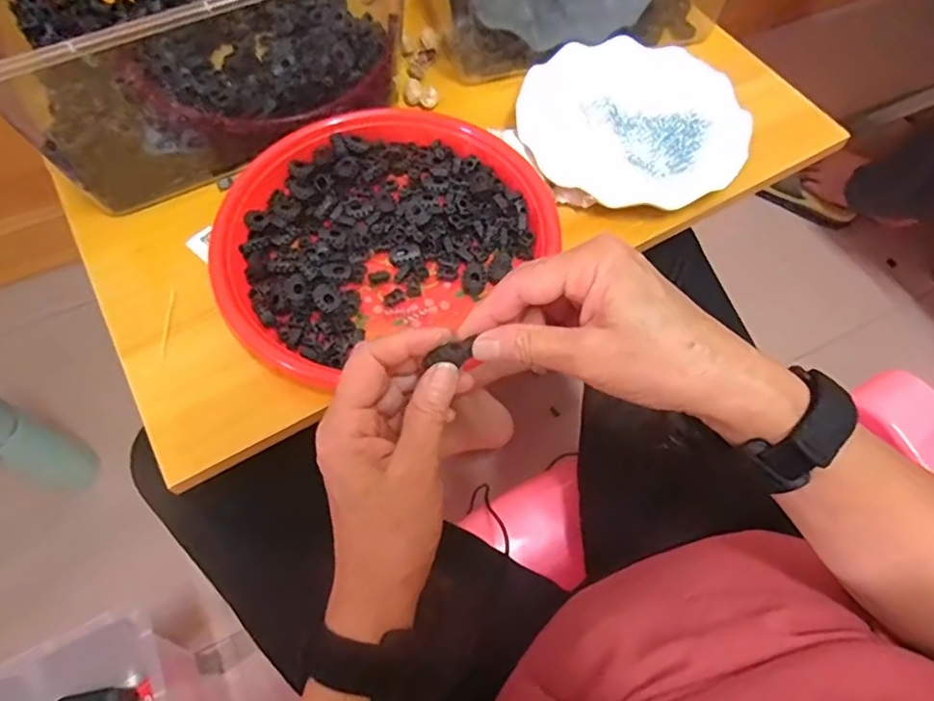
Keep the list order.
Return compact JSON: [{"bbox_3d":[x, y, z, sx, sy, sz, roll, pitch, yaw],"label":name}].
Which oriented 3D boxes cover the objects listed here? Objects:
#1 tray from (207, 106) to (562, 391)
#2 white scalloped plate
[{"bbox_3d":[-0.062,-0.089,0.440,0.237,0.024,0.215,-11,64,-7],"label":"tray"},{"bbox_3d":[0.135,-0.188,0.493,0.179,0.022,0.174,0,63,-1],"label":"white scalloped plate"}]

